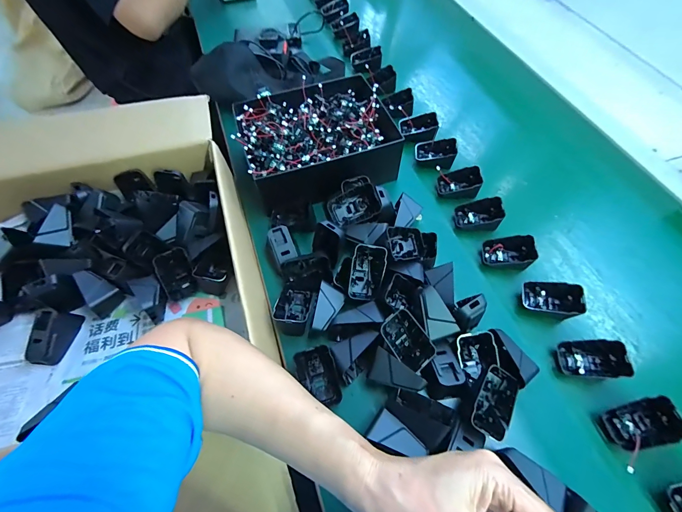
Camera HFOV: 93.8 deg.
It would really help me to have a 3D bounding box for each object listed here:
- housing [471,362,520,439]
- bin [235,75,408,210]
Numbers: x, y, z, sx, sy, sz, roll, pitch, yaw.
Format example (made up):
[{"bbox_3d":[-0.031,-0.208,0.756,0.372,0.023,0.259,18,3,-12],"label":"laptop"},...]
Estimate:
[{"bbox_3d":[0.169,0.160,0.351,0.035,0.026,0.069,24,63,13],"label":"housing"},{"bbox_3d":[-0.037,-0.190,0.528,0.249,0.082,0.213,-20,63,-12],"label":"bin"}]

